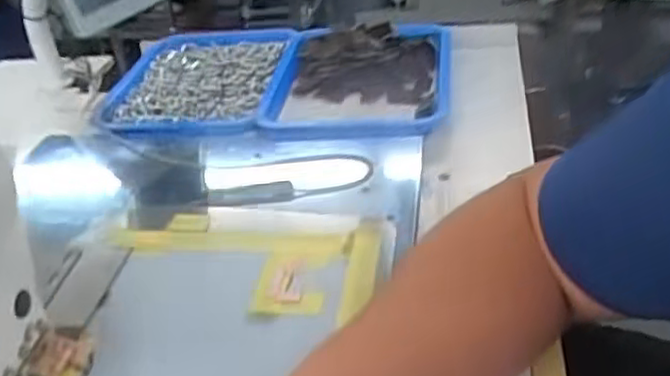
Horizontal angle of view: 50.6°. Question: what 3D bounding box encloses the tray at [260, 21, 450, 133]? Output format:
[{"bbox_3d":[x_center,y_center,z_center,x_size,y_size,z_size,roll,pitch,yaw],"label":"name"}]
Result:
[{"bbox_3d":[0.033,-0.142,0.889,0.214,0.043,0.245,-1,34,10],"label":"tray"}]

